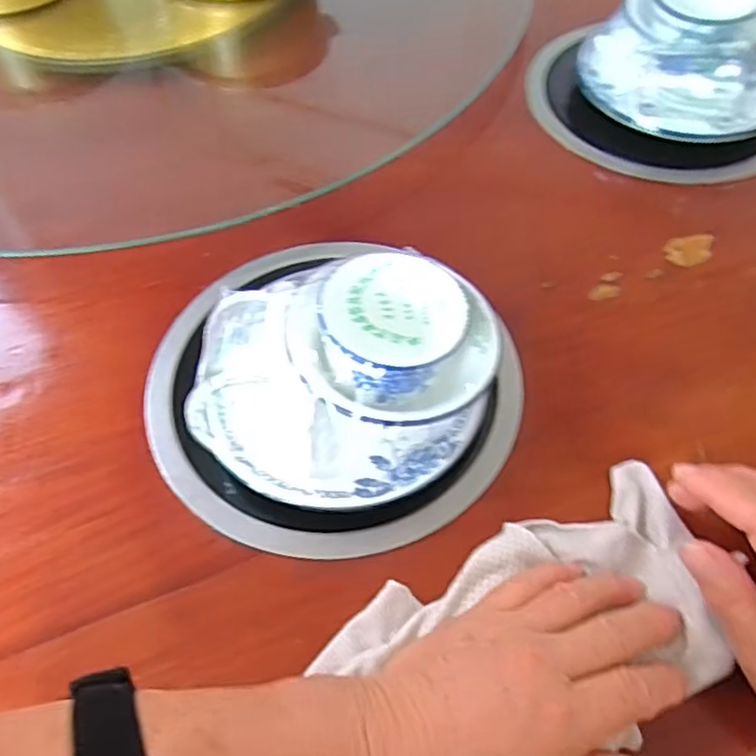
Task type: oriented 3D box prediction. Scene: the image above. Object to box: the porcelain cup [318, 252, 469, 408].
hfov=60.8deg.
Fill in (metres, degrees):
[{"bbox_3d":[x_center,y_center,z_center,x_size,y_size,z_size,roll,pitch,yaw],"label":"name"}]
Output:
[{"bbox_3d":[0.008,-0.023,0.336,0.072,0.046,0.080,-9,58,-5],"label":"porcelain cup"}]

